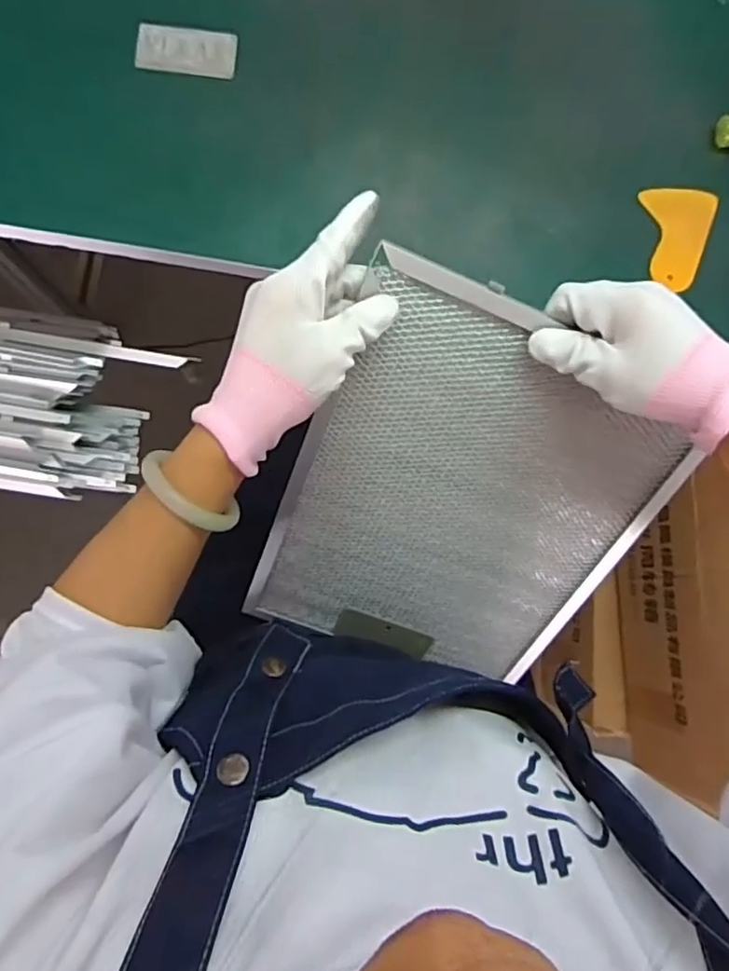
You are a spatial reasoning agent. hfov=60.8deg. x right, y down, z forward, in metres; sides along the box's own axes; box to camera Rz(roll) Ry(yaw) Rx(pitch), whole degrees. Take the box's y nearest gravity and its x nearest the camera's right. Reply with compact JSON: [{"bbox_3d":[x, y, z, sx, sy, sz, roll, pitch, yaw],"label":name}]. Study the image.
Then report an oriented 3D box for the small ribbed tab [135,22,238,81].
[{"bbox_3d":[-0.146,-0.357,0.510,0.078,0.006,0.040,3,83,-4],"label":"small ribbed tab"}]

